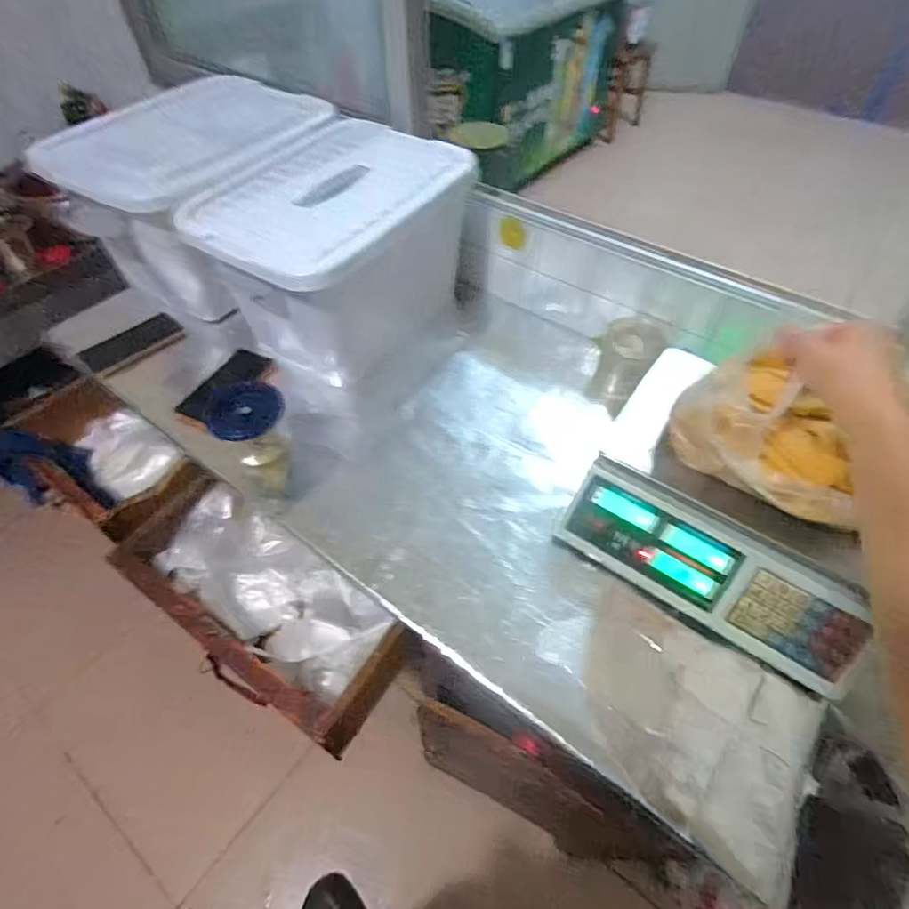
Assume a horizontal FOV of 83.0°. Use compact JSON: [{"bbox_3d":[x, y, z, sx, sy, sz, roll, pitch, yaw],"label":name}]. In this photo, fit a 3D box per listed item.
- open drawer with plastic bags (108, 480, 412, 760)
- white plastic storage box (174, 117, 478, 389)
[{"bbox_3d":[-0.265,0.206,0.725,0.406,0.124,0.174,28,57,21],"label":"open drawer with plastic bags"},{"bbox_3d":[-0.178,-0.310,0.836,0.269,0.272,0.395,27,56,20],"label":"white plastic storage box"}]

